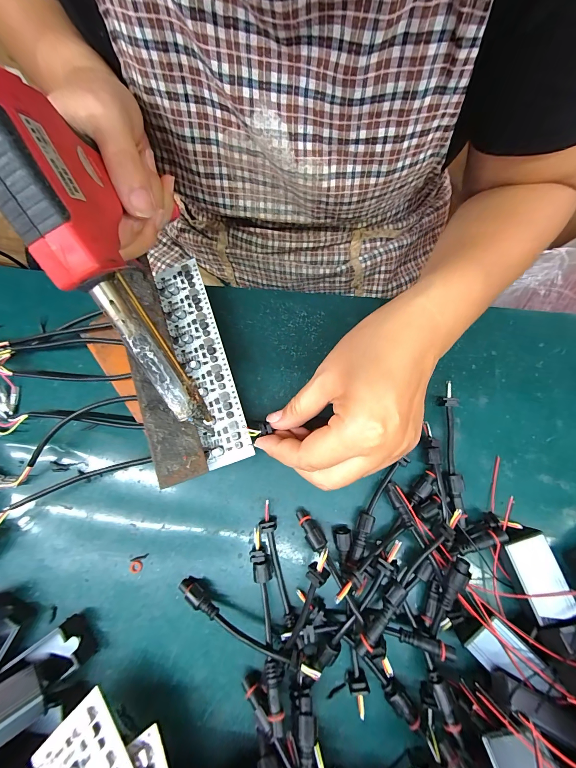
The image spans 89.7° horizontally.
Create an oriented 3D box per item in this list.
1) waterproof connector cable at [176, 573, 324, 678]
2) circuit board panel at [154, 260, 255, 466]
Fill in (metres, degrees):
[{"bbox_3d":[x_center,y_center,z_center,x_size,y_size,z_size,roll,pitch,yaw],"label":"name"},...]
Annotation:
[{"bbox_3d":[-0.029,0.163,0.195,0.106,0.027,0.012,23,76,7],"label":"waterproof connector cable"},{"bbox_3d":[-0.070,-0.021,0.231,0.039,0.009,0.169,-22,76,6],"label":"circuit board panel"}]

